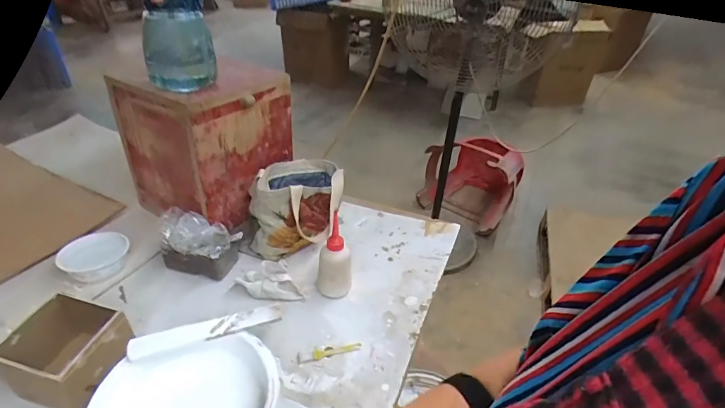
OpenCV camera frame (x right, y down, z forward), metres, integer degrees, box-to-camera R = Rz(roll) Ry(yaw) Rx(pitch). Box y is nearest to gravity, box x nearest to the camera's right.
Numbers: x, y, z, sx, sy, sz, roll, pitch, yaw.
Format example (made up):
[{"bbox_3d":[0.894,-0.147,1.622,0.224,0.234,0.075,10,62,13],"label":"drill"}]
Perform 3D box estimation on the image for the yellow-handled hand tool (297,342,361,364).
[{"bbox_3d":[-0.054,0.236,0.655,0.103,0.010,0.020,-9,39,-14],"label":"yellow-handled hand tool"}]

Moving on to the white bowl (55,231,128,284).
[{"bbox_3d":[-0.491,0.098,0.756,0.098,0.050,0.100,1,37,-1],"label":"white bowl"}]

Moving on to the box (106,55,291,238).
[{"bbox_3d":[-0.326,-0.131,0.874,0.252,0.295,0.252,22,42,25],"label":"box"}]

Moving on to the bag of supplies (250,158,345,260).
[{"bbox_3d":[-0.138,-0.006,0.848,0.189,0.138,0.166,-6,38,-10],"label":"bag of supplies"}]

